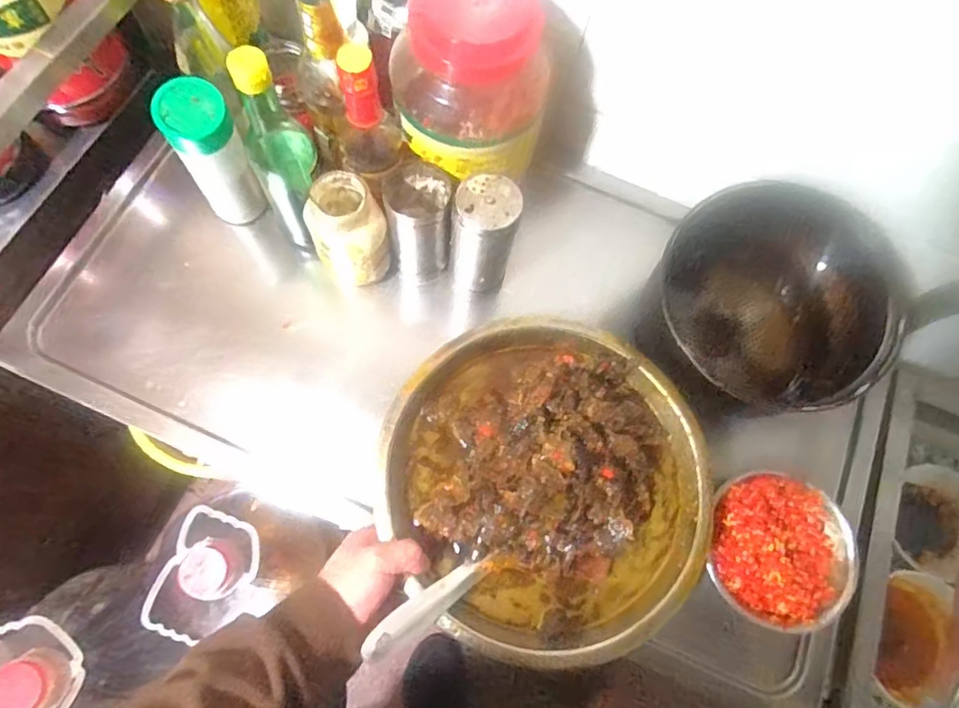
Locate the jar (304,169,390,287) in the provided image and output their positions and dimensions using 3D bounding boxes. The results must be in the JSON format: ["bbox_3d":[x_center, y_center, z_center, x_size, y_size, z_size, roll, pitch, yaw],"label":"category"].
[{"bbox_3d":[-0.135,-0.123,0.591,0.068,0.138,0.069,1,69,-3],"label":"jar"}]

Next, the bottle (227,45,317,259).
[{"bbox_3d":[-0.184,-0.184,0.553,0.066,0.250,0.062,-21,72,-10],"label":"bottle"}]

